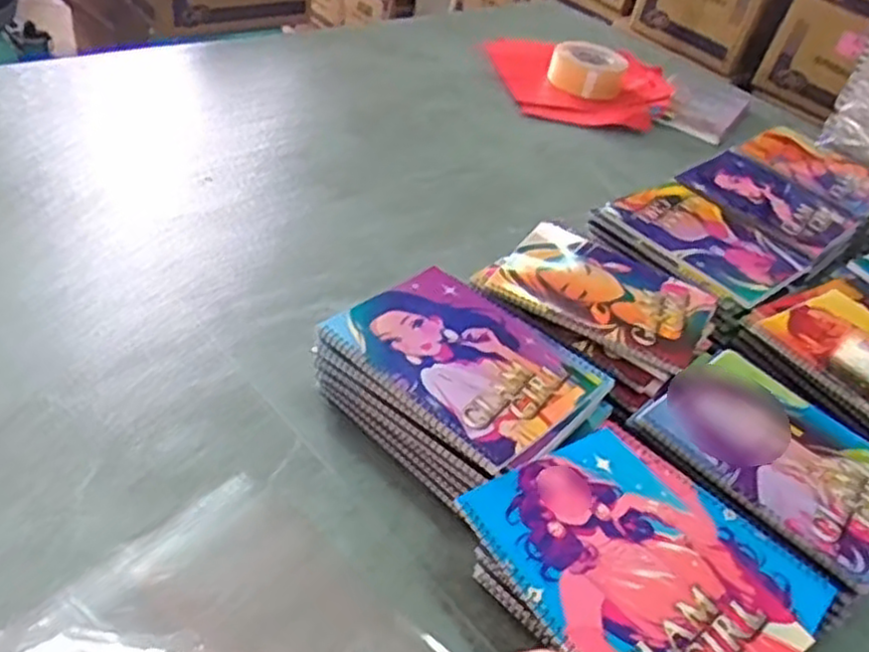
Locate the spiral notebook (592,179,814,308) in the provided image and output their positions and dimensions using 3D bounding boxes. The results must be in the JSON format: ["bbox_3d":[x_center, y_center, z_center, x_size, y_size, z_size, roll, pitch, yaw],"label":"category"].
[{"bbox_3d":[0.302,-0.099,0.846,0.167,0.024,0.196,-25,53,-38],"label":"spiral notebook"}]

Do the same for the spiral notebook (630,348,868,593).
[{"bbox_3d":[0.283,0.098,0.602,0.153,0.022,0.194,-30,59,-34],"label":"spiral notebook"}]

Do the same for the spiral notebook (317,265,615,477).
[{"bbox_3d":[0.029,0.026,0.623,0.197,0.013,0.156,36,45,25],"label":"spiral notebook"}]

